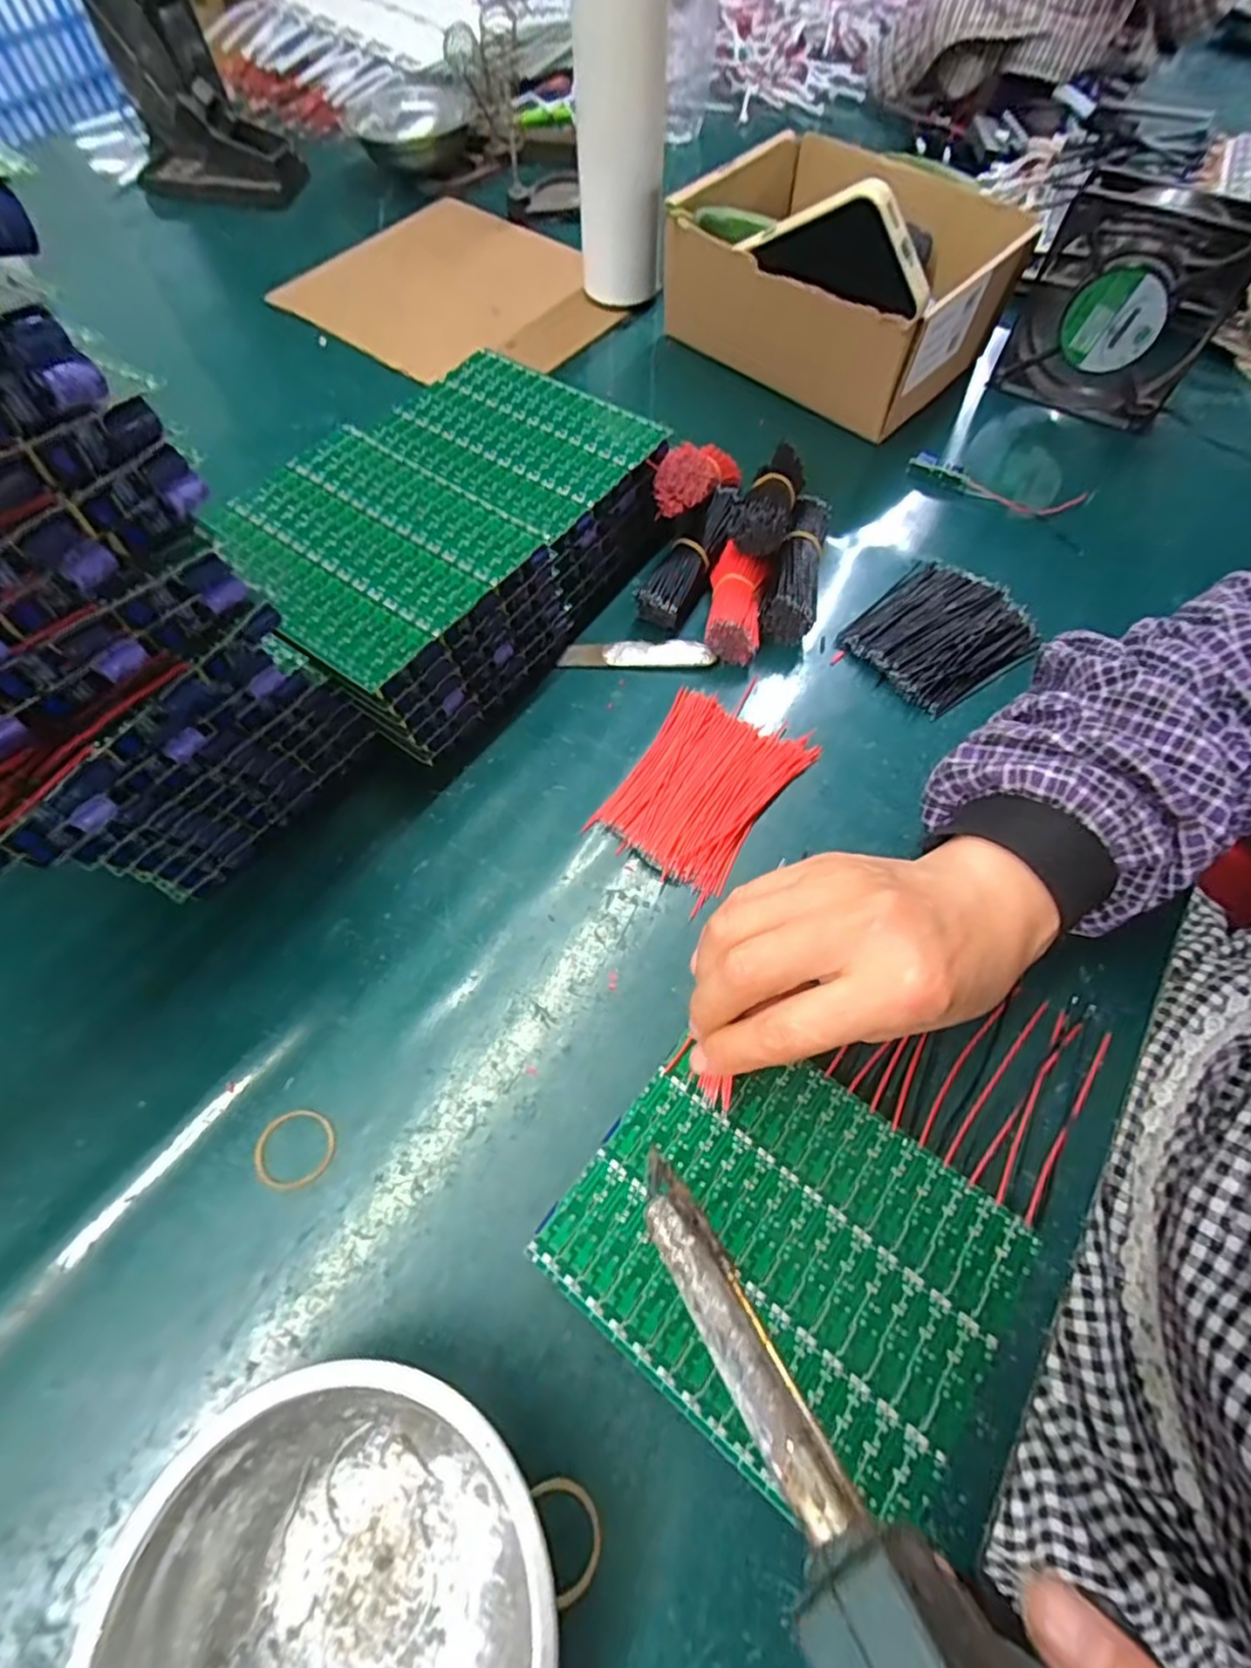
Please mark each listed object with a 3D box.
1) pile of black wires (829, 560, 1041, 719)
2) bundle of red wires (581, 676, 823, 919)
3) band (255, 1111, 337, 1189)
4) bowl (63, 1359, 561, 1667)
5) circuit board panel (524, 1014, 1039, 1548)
[{"bbox_3d":[0.192,-0.122,0.403,0.090,0.022,0.102,41,67,19],"label":"pile of black wires"},{"bbox_3d":[0.042,-0.027,0.353,0.077,0.013,0.110,33,65,15],"label":"bundle of red wires"},{"bbox_3d":[-0.137,0.130,0.272,0.032,0.004,0.030,1,61,-2],"label":"band"},{"bbox_3d":[-0.085,0.234,0.195,0.124,0.042,0.124,1,61,-2],"label":"bowl"},{"bbox_3d":[0.059,0.155,0.248,0.148,0.004,0.124,35,67,17],"label":"circuit board panel"}]

